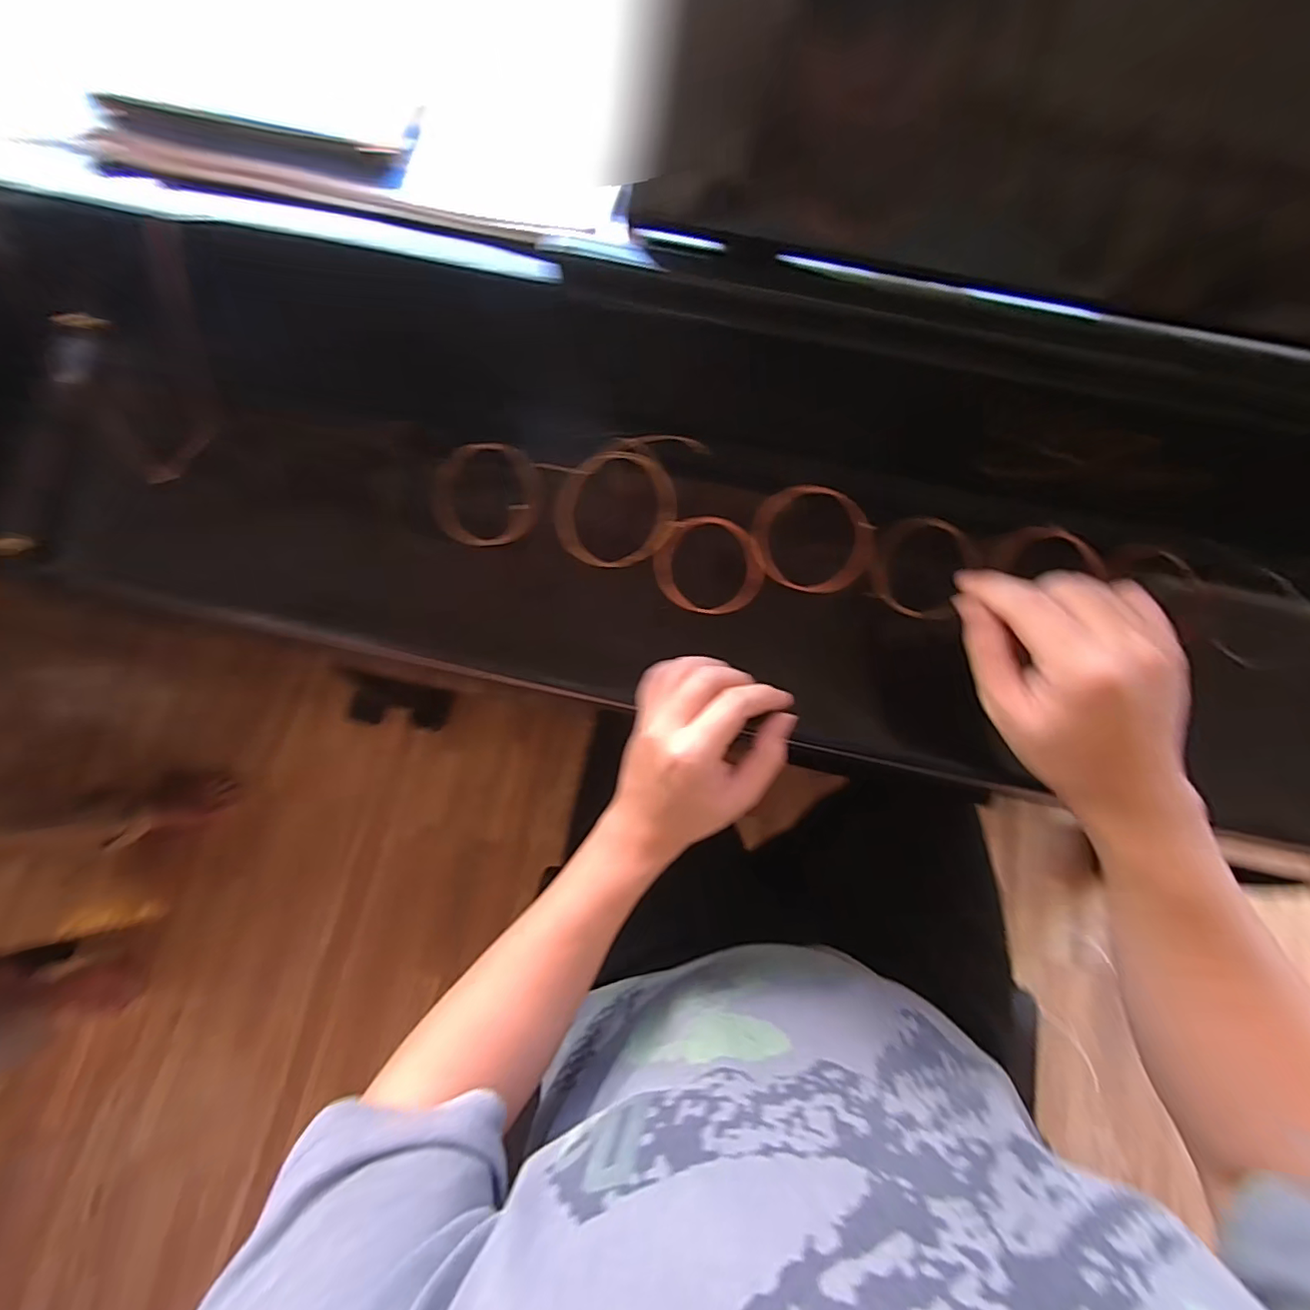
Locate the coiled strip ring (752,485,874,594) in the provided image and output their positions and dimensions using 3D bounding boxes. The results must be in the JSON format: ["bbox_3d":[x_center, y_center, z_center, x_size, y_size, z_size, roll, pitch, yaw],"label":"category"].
[{"bbox_3d":[0.104,-0.077,0.371,0.077,0.020,0.067,7,75,1],"label":"coiled strip ring"}]

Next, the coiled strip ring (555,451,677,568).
[{"bbox_3d":[-0.025,-0.095,0.369,0.077,0.017,0.074,-35,91,4],"label":"coiled strip ring"}]

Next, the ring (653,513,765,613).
[{"bbox_3d":[0.036,-0.059,0.366,0.070,0.007,0.063,22,91,2],"label":"ring"}]

